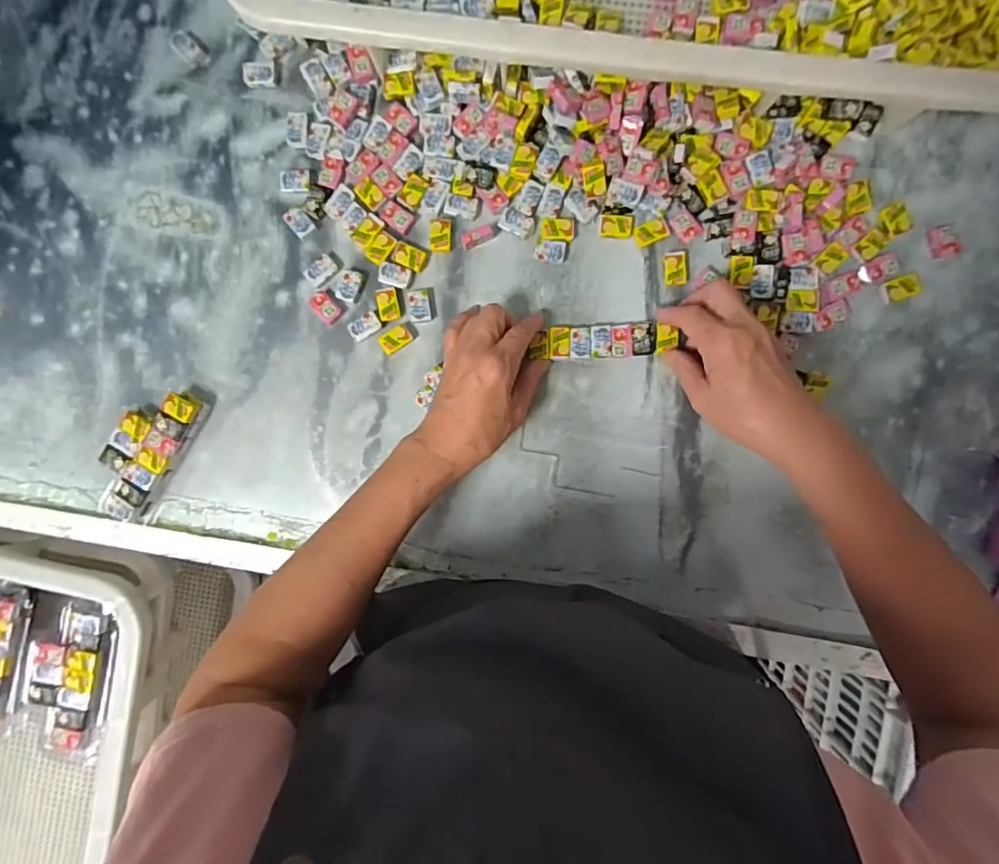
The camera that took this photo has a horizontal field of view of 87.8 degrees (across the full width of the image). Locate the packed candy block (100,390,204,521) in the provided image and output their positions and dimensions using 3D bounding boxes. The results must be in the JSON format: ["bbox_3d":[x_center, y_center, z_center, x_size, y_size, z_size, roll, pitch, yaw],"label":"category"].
[{"bbox_3d":[-0.309,0.017,0.452,0.055,0.022,0.124,30,93,2],"label":"packed candy block"}]

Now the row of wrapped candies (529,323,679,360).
[{"bbox_3d":[0.086,-0.075,0.431,0.114,0.005,0.027,-2,92,4],"label":"row of wrapped candies"}]

